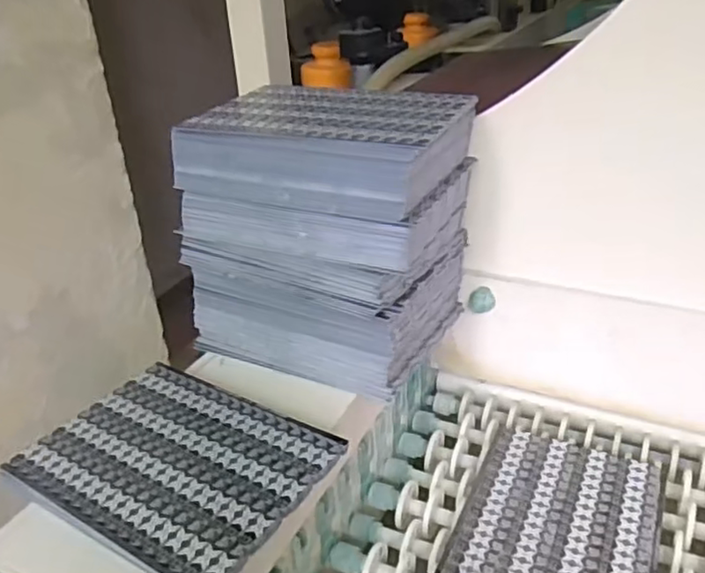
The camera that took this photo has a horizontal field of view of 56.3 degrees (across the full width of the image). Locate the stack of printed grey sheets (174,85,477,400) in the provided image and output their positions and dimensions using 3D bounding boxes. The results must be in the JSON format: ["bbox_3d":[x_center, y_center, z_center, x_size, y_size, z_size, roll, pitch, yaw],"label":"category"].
[{"bbox_3d":[-0.018,-0.052,0.558,0.203,0.196,0.159,14,33,29],"label":"stack of printed grey sheets"}]

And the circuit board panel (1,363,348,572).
[{"bbox_3d":[-0.121,0.118,0.457,0.191,0.008,0.143,17,36,30],"label":"circuit board panel"}]

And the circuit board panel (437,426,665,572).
[{"bbox_3d":[0.160,0.185,0.511,0.140,0.007,0.194,10,32,24],"label":"circuit board panel"}]

